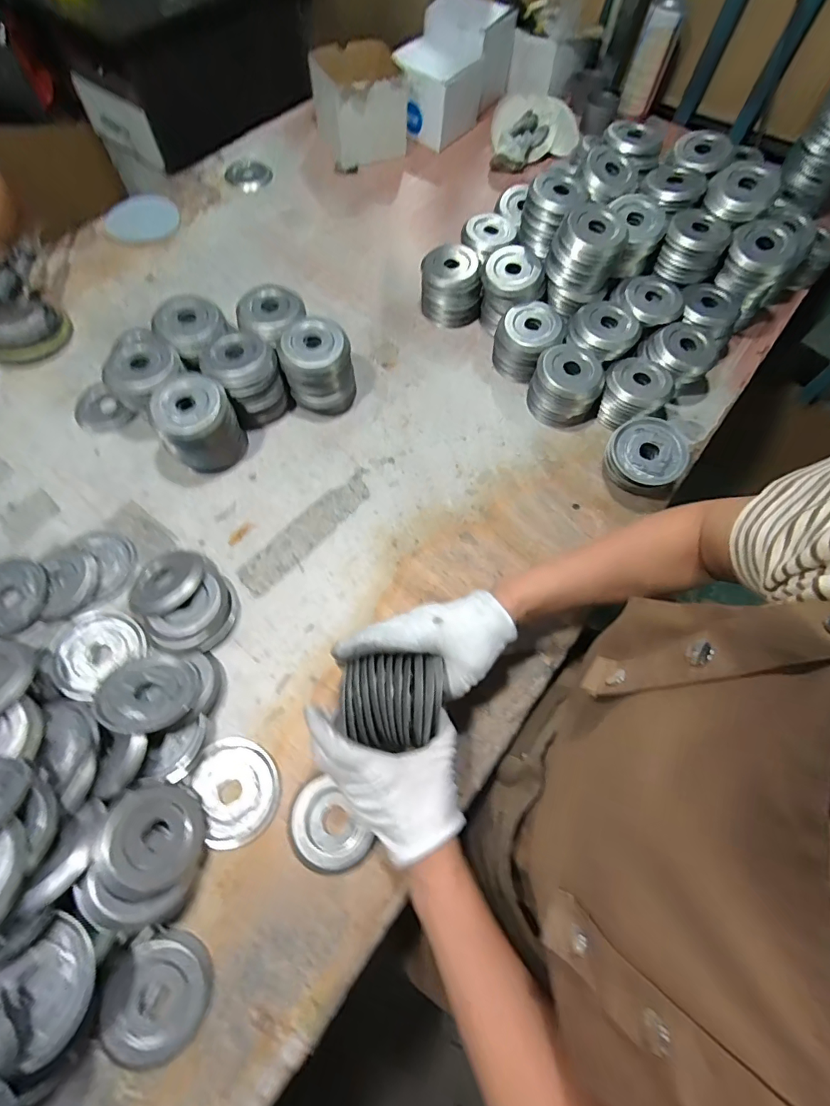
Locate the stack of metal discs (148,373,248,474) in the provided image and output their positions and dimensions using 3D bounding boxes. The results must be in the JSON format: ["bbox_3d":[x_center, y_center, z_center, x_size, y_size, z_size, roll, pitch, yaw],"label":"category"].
[{"bbox_3d":[-0.254,-0.150,0.543,0.087,0.091,0.077,-27,69,-13],"label":"stack of metal discs"}]

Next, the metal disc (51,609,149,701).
[{"bbox_3d":[-0.325,0.098,0.469,0.079,0.011,0.084,1,65,-1],"label":"metal disc"}]

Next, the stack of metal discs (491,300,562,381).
[{"bbox_3d":[0.153,-0.290,0.632,0.085,0.065,0.083,19,66,7],"label":"stack of metal discs"}]

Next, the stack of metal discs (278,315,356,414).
[{"bbox_3d":[-0.121,-0.235,0.586,0.082,0.089,0.072,-8,65,-5],"label":"stack of metal discs"}]

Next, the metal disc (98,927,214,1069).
[{"bbox_3d":[-0.202,0.347,0.358,0.076,0.015,0.080,1,65,-1],"label":"metal disc"}]

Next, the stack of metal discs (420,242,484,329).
[{"bbox_3d":[0.051,-0.390,0.672,0.085,0.071,0.083,-4,65,-3],"label":"stack of metal discs"}]

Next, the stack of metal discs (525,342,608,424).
[{"bbox_3d":[0.199,-0.221,0.605,0.089,0.066,0.086,29,68,12],"label":"stack of metal discs"}]

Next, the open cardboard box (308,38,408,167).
[{"bbox_3d":[-0.102,-0.830,0.854,0.165,0.126,0.159,-9,66,-5],"label":"open cardboard box"}]

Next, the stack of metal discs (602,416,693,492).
[{"bbox_3d":[0.275,-0.113,0.559,0.087,0.058,0.084,30,68,12],"label":"stack of metal discs"}]

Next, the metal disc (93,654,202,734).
[{"bbox_3d":[-0.248,0.132,0.429,0.080,0.015,0.080,10,38,-8],"label":"metal disc"}]

